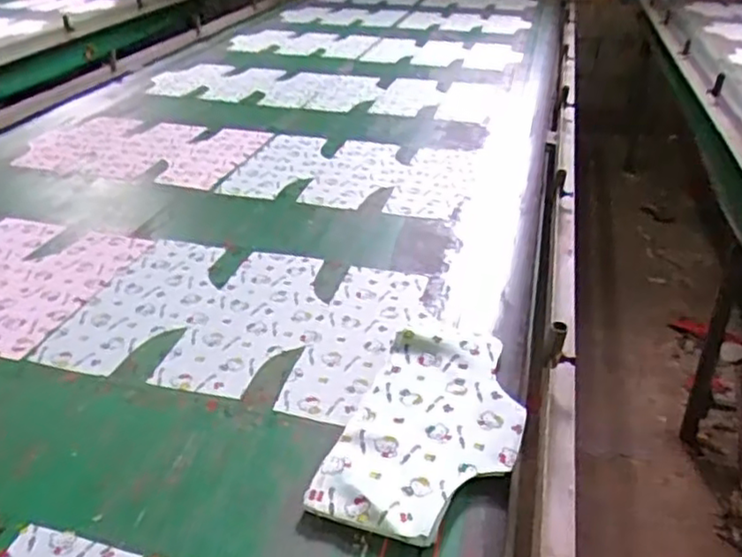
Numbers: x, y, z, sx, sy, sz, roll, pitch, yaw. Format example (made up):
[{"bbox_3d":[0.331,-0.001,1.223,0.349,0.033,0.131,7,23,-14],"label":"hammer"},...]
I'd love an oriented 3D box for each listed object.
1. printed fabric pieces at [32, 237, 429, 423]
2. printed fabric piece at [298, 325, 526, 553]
[{"bbox_3d":[-0.183,0.047,0.935,0.453,0.009,0.323,8,31,15],"label":"printed fabric pieces"},{"bbox_3d":[0.073,0.148,0.737,0.170,0.018,0.317,9,32,20],"label":"printed fabric piece"}]

